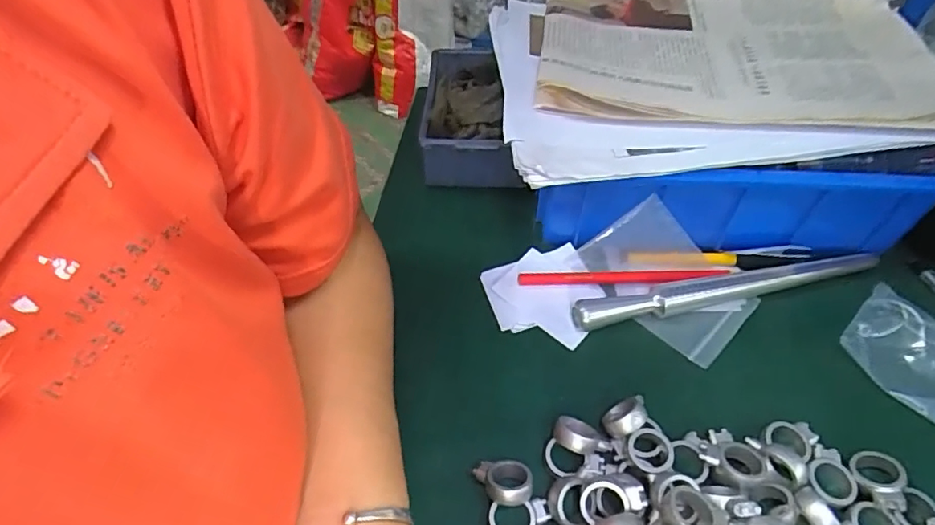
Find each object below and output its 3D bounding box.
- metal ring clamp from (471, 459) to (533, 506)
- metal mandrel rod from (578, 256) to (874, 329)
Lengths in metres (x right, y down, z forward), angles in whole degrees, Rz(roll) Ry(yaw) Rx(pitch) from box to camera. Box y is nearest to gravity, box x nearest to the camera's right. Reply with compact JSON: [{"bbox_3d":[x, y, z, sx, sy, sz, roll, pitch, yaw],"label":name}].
[{"bbox_3d":[0.020,0.123,0.293,0.033,0.016,0.025,9,51,9],"label":"metal ring clamp"},{"bbox_3d":[0.188,0.018,0.374,0.230,0.021,0.017,-10,51,-7],"label":"metal mandrel rod"}]

